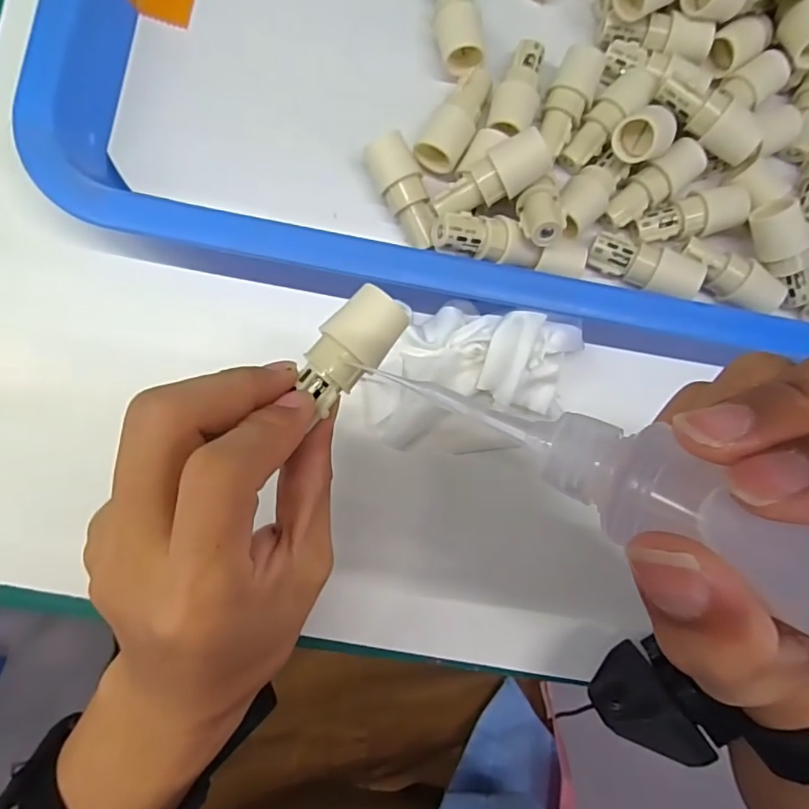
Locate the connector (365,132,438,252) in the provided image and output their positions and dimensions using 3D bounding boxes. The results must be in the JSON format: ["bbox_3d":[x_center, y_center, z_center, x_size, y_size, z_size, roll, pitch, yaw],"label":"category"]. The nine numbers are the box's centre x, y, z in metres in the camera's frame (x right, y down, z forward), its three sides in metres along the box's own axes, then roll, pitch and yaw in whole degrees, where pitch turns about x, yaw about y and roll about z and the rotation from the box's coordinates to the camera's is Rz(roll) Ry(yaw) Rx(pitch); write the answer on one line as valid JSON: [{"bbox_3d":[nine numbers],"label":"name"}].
[{"bbox_3d":[-0.001,-0.100,0.264,0.022,0.021,0.053,-20,86,-8],"label":"connector"}]

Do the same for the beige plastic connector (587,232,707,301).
[{"bbox_3d":[0.119,-0.069,0.268,0.054,0.014,0.022,23,82,12],"label":"beige plastic connector"}]

